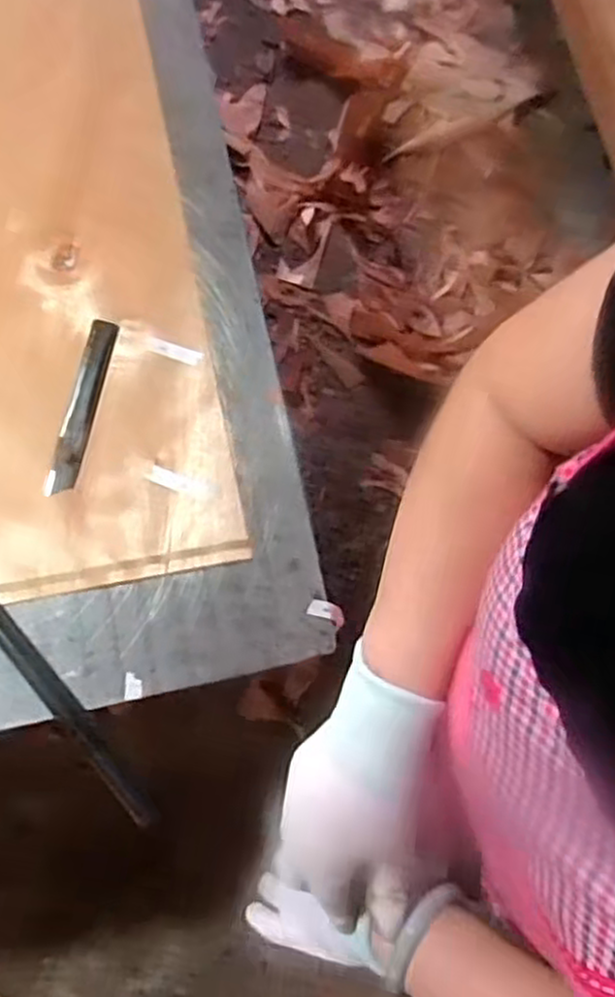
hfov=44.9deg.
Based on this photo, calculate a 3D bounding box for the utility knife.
[{"bbox_3d":[-0.195,-0.081,0.642,0.024,0.009,0.158,12,77,2],"label":"utility knife"}]

